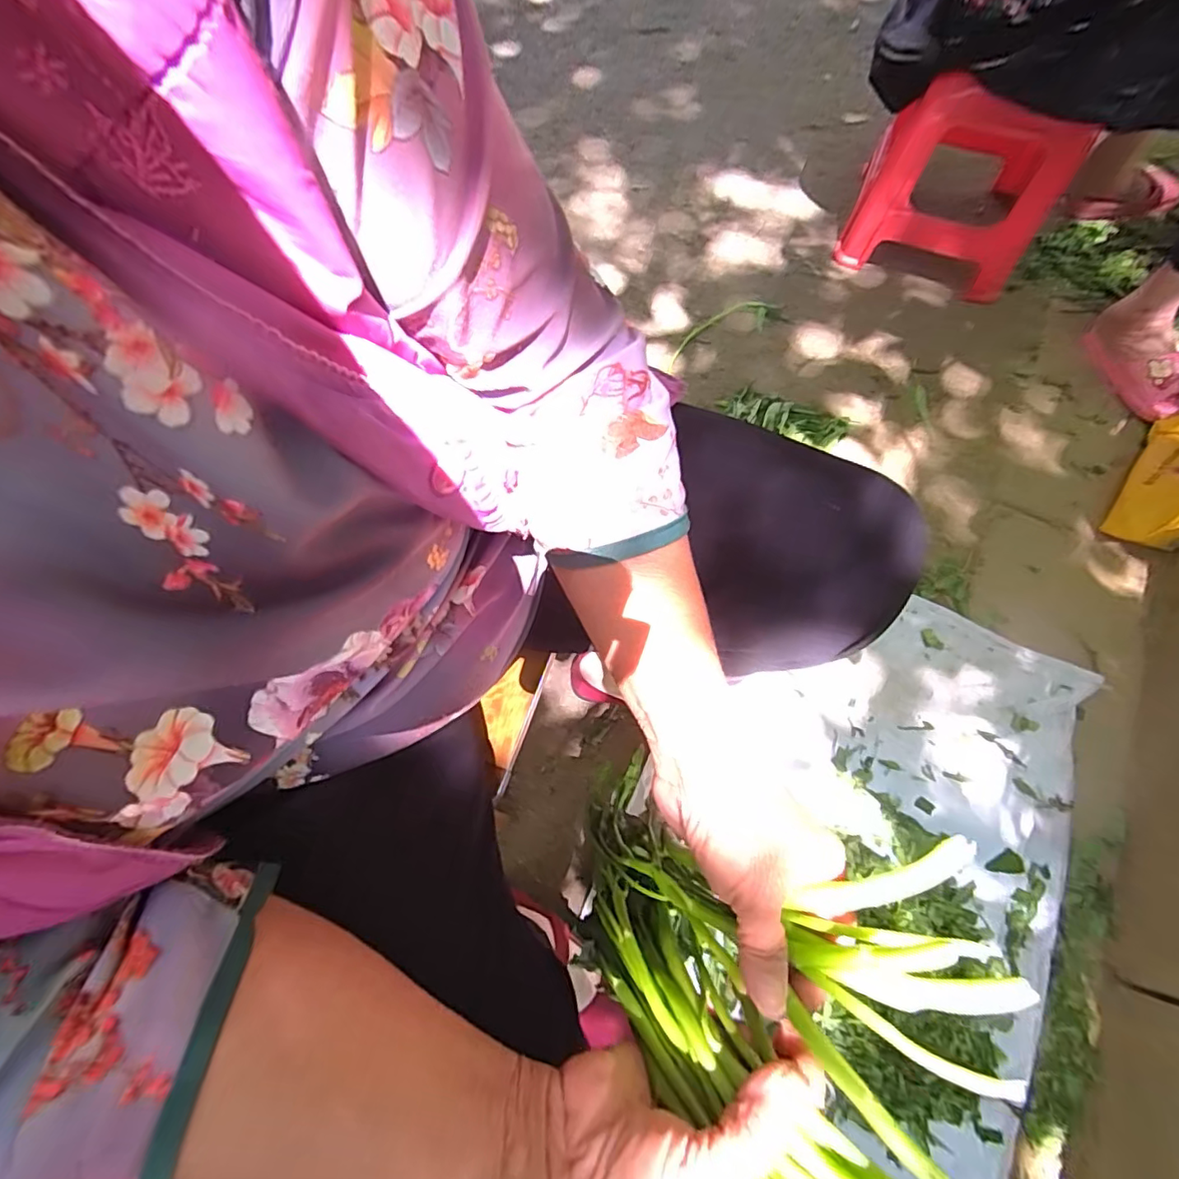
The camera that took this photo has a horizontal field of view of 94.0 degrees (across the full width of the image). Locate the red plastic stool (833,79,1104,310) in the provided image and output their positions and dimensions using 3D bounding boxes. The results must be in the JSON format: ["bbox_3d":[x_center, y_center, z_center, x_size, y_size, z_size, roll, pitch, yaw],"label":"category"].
[{"bbox_3d":[0.649,-0.749,0.950,0.294,0.282,0.306,19,70,8],"label":"red plastic stool"}]

